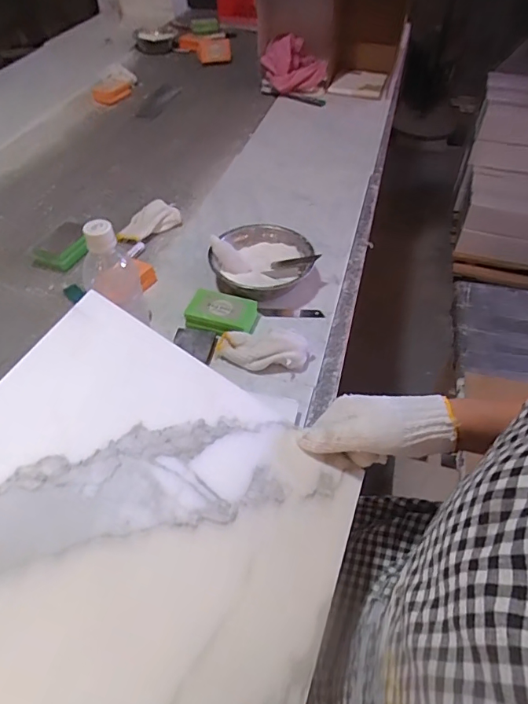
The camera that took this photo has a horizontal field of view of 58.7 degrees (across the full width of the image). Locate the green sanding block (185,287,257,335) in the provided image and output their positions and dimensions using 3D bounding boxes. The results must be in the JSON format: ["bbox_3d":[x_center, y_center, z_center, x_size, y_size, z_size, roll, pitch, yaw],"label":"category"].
[{"bbox_3d":[-0.061,-0.059,0.681,0.096,0.018,0.069,11,50,9],"label":"green sanding block"}]

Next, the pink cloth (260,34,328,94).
[{"bbox_3d":[0.082,-0.767,1.255,0.167,0.124,0.126,4,50,3],"label":"pink cloth"}]

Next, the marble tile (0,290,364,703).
[{"bbox_3d":[-0.080,0.132,0.333,0.294,0.009,0.292,34,50,-8],"label":"marble tile"}]

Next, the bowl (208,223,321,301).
[{"bbox_3d":[-0.003,-0.146,0.748,0.157,0.071,0.144,0,49,0],"label":"bowl"}]

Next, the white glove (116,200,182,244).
[{"bbox_3d":[-0.212,-0.238,0.868,0.072,0.027,0.126,37,59,27],"label":"white glove"}]

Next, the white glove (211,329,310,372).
[{"bbox_3d":[-0.002,-0.005,0.635,0.125,0.036,0.051,4,50,3],"label":"white glove"}]

